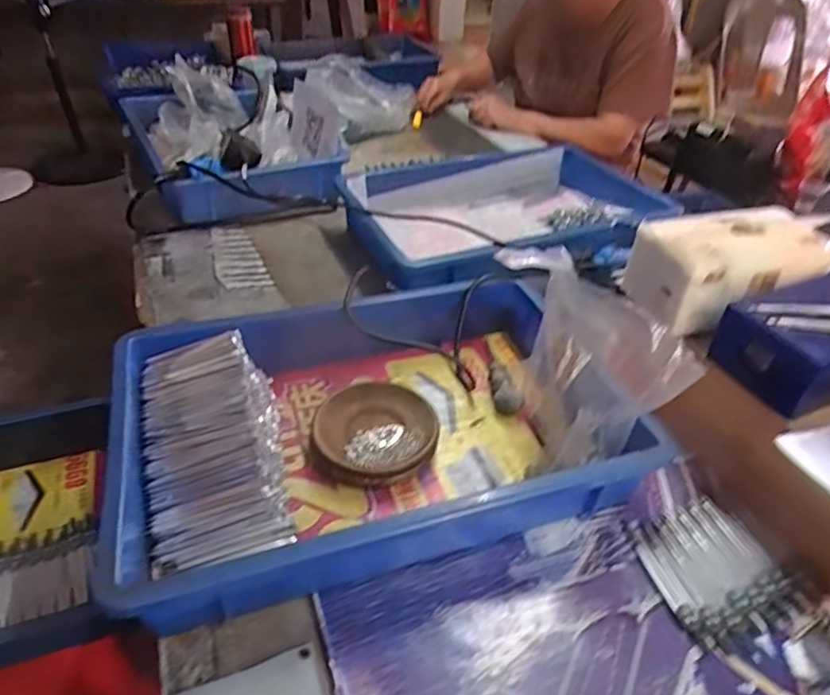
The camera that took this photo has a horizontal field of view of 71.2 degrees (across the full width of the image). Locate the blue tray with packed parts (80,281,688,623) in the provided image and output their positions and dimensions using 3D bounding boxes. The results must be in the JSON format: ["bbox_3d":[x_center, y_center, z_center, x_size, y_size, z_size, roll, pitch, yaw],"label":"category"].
[{"bbox_3d":[-0.033,0.065,0.537,0.434,0.086,0.287,-11,40,-16],"label":"blue tray with packed parts"}]

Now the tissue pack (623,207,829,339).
[{"bbox_3d":[0.298,-0.080,0.556,0.164,0.086,0.100,-8,40,-12],"label":"tissue pack"}]

